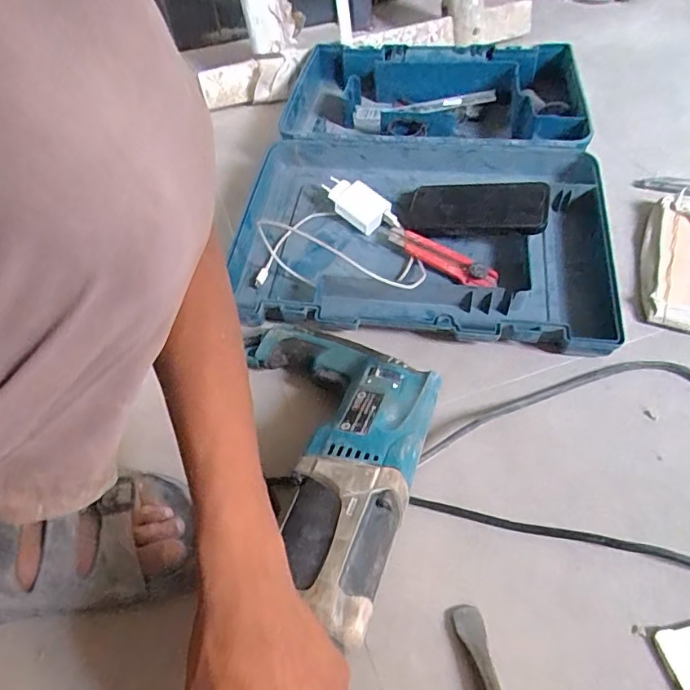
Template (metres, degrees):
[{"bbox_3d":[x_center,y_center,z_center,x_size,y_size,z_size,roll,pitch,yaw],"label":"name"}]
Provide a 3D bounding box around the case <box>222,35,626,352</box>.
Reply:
[{"bbox_3d":[0.106,-0.256,0.742,0.436,0.089,0.596,6,50,10],"label":"case"}]

